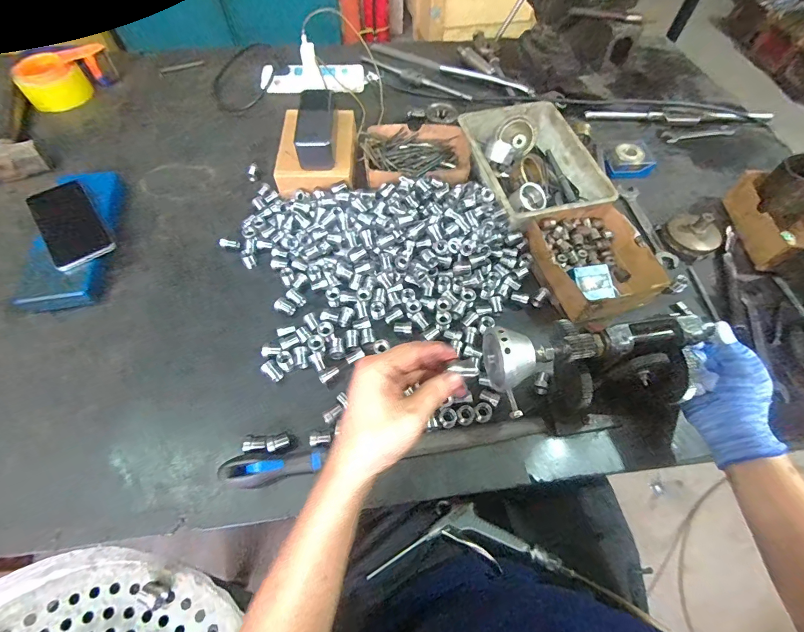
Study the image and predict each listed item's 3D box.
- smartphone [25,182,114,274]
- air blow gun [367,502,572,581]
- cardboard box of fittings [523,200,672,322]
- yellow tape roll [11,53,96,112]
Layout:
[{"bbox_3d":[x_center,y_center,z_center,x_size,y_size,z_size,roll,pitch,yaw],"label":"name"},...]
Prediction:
[{"bbox_3d":[-0.491,-0.139,0.564,0.075,0.007,0.180,-33,66,-25],"label":"smartphone"},{"bbox_3d":[0.085,0.290,0.499,0.241,0.044,0.082,1,60,-1],"label":"air blow gun"},{"bbox_3d":[0.279,-0.081,0.554,0.148,0.055,0.177,-17,62,-9],"label":"cardboard box of fittings"},{"bbox_3d":[-0.690,-0.464,0.753,0.110,0.054,0.110,0,61,0],"label":"yellow tape roll"}]

